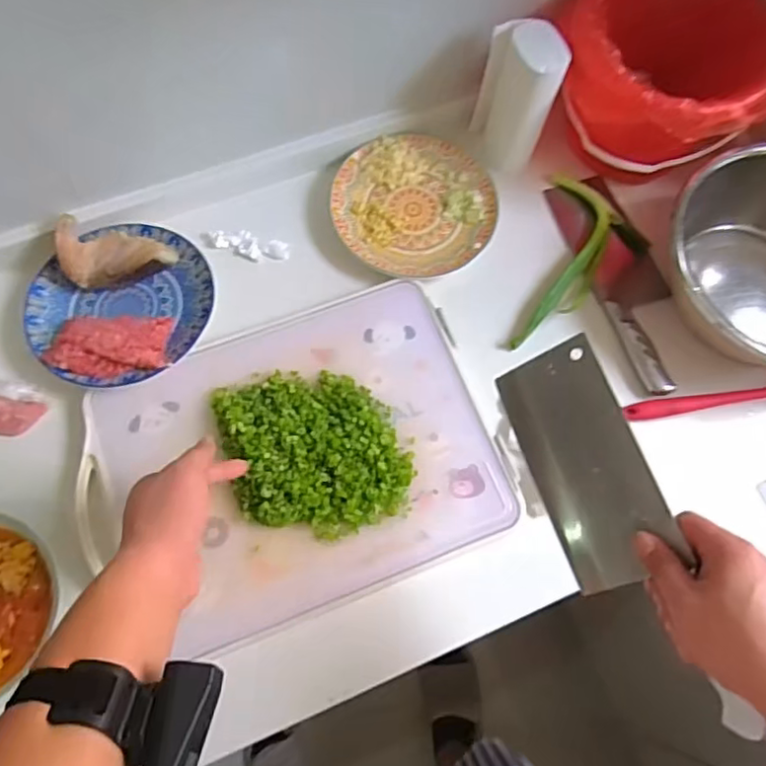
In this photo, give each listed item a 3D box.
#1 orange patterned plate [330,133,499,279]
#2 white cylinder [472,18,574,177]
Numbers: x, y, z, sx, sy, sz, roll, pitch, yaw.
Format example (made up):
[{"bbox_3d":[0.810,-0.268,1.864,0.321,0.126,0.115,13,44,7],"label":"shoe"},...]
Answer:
[{"bbox_3d":[0.041,-0.222,0.783,0.198,0.022,0.200,0,71,-1],"label":"orange patterned plate"},{"bbox_3d":[0.162,-0.344,0.749,0.050,0.167,0.085,-22,73,-9],"label":"white cylinder"}]

